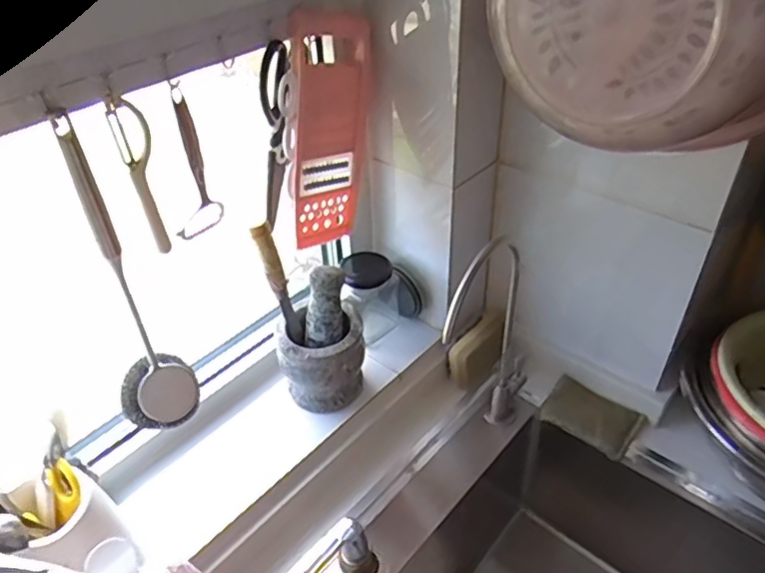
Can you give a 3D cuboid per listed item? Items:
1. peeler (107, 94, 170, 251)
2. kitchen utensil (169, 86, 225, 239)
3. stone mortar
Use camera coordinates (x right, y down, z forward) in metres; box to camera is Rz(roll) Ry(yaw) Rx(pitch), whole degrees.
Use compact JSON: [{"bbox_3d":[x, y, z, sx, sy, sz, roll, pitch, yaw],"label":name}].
[{"bbox_3d":[-0.208,-0.095,0.521,0.028,0.137,0.025,-13,41,-14],"label":"peeler"},{"bbox_3d":[-0.184,-0.112,0.567,0.044,0.148,0.022,-13,41,-14],"label":"kitchen utensil"},{"bbox_3d":[-0.072,0.090,0.727,0.103,0.108,0.088,-6,40,-5],"label":"stone mortar"}]

